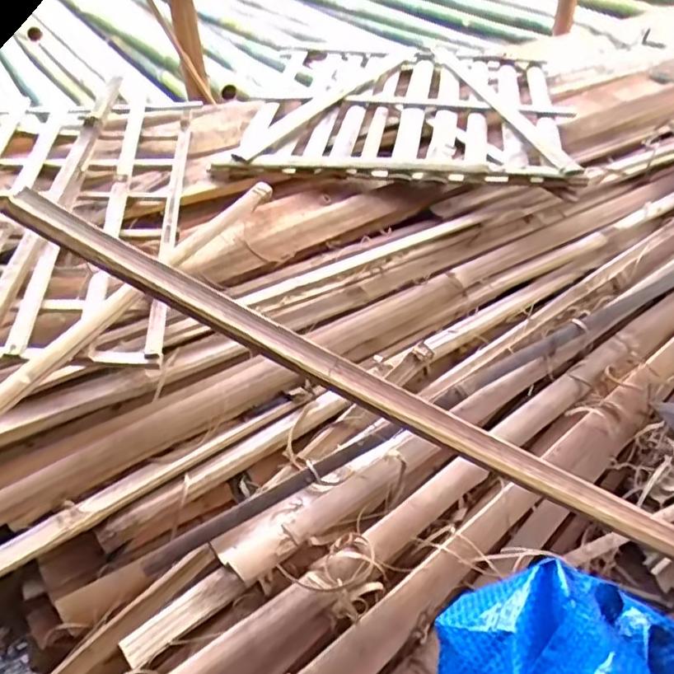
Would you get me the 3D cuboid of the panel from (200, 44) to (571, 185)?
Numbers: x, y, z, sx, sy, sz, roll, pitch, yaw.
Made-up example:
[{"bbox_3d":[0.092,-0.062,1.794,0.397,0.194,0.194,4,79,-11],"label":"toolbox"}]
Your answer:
[{"bbox_3d":[0.115,-0.377,1.020,0.489,0.027,0.505,7,41,9],"label":"panel"}]

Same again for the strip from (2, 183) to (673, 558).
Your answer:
[{"bbox_3d":[0.025,0.028,0.314,0.391,0.008,0.022,28,41,-7],"label":"strip"}]

